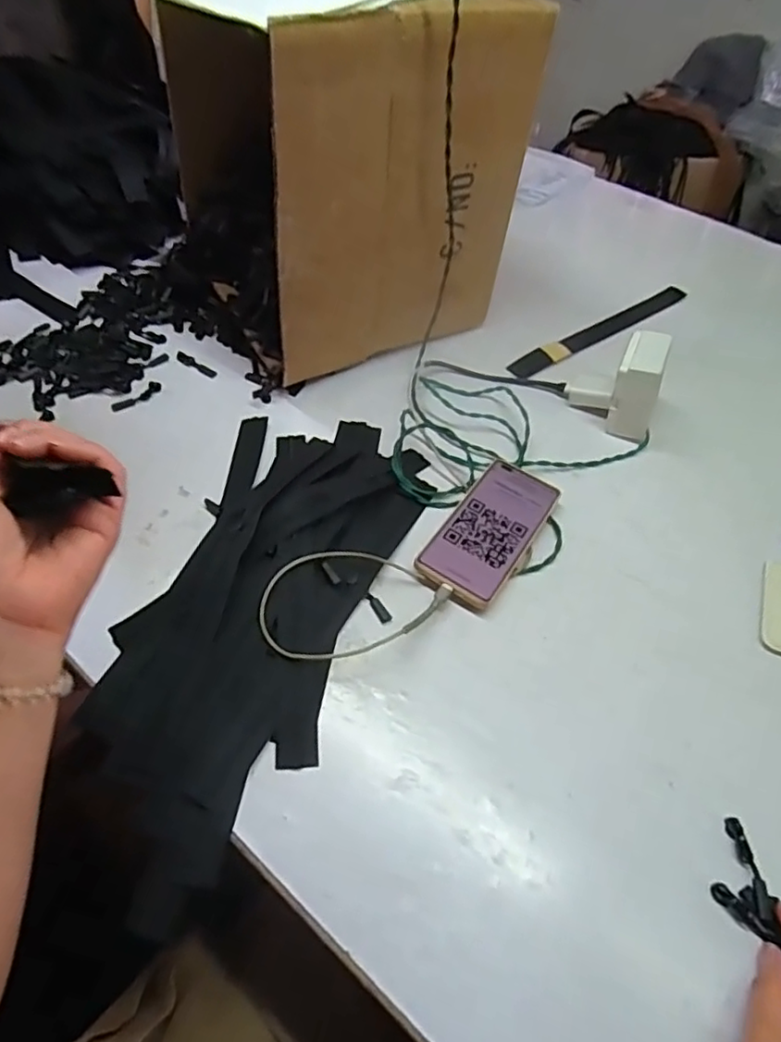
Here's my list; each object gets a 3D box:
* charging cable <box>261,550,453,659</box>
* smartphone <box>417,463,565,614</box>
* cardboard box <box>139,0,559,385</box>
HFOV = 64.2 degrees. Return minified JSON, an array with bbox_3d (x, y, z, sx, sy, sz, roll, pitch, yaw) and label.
[{"bbox_3d":[-0.027,0.064,0.521,0.161,0.035,0.096,-5,53,-9],"label":"charging cable"},{"bbox_3d":[0.095,0.009,0.592,0.078,0.017,0.169,28,55,16],"label":"smartphone"},{"bbox_3d":[-0.056,-0.399,0.695,0.295,0.340,0.282,-26,57,-24],"label":"cardboard box"}]

